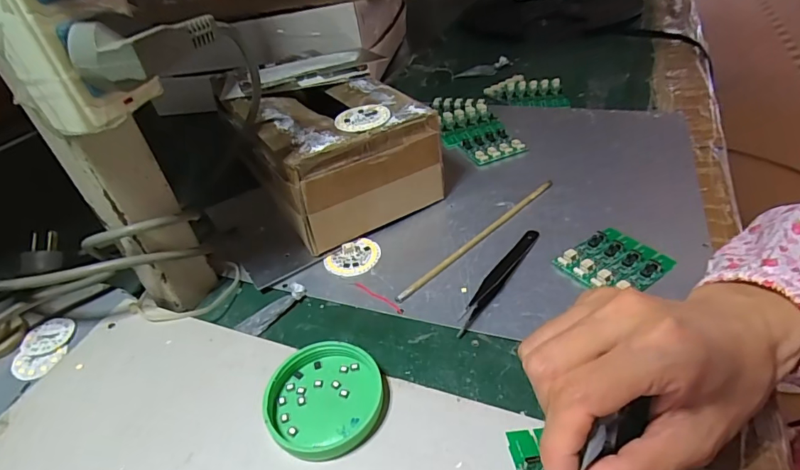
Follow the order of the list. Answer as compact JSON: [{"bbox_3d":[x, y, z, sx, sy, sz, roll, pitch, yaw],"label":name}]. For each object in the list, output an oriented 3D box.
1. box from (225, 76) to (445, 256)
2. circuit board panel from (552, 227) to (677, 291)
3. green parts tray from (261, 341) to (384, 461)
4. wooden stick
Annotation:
[{"bbox_3d":[-0.062,-0.077,0.417,0.135,0.088,0.159,-25,42,-20],"label":"box"},{"bbox_3d":[0.150,0.019,0.318,0.060,0.008,0.054,-27,42,-23],"label":"circuit board panel"},{"bbox_3d":[-0.041,0.090,0.252,0.061,0.018,0.062,-2,39,7],"label":"green parts tray"},{"bbox_3d":[0.066,0.000,0.361,0.183,0.006,0.008,-33,45,-28],"label":"wooden stick"}]

